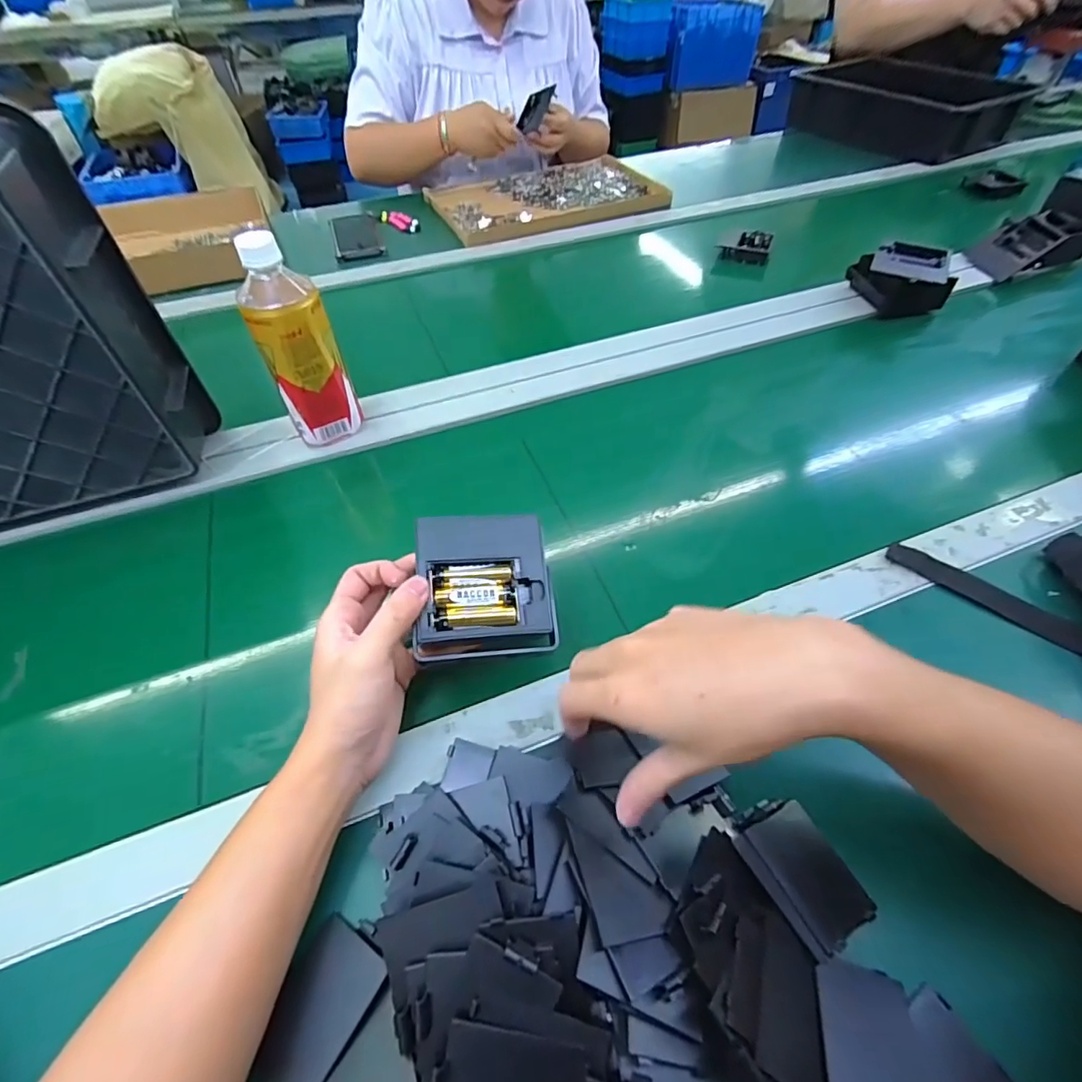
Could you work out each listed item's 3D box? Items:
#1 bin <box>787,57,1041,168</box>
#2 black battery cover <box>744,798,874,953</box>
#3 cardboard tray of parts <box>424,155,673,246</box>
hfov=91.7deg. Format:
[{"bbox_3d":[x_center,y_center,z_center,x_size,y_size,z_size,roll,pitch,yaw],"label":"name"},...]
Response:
[{"bbox_3d":[0.761,-0.922,1.113,0.238,0.114,0.428,-37,58,-25],"label":"bin"},{"bbox_3d":[0.146,0.177,0.282,0.043,0.010,0.060,-22,53,-15],"label":"black battery cover"},{"bbox_3d":[0.014,-0.625,0.954,0.400,0.025,0.278,-19,52,-13],"label":"cardboard tray of parts"}]

